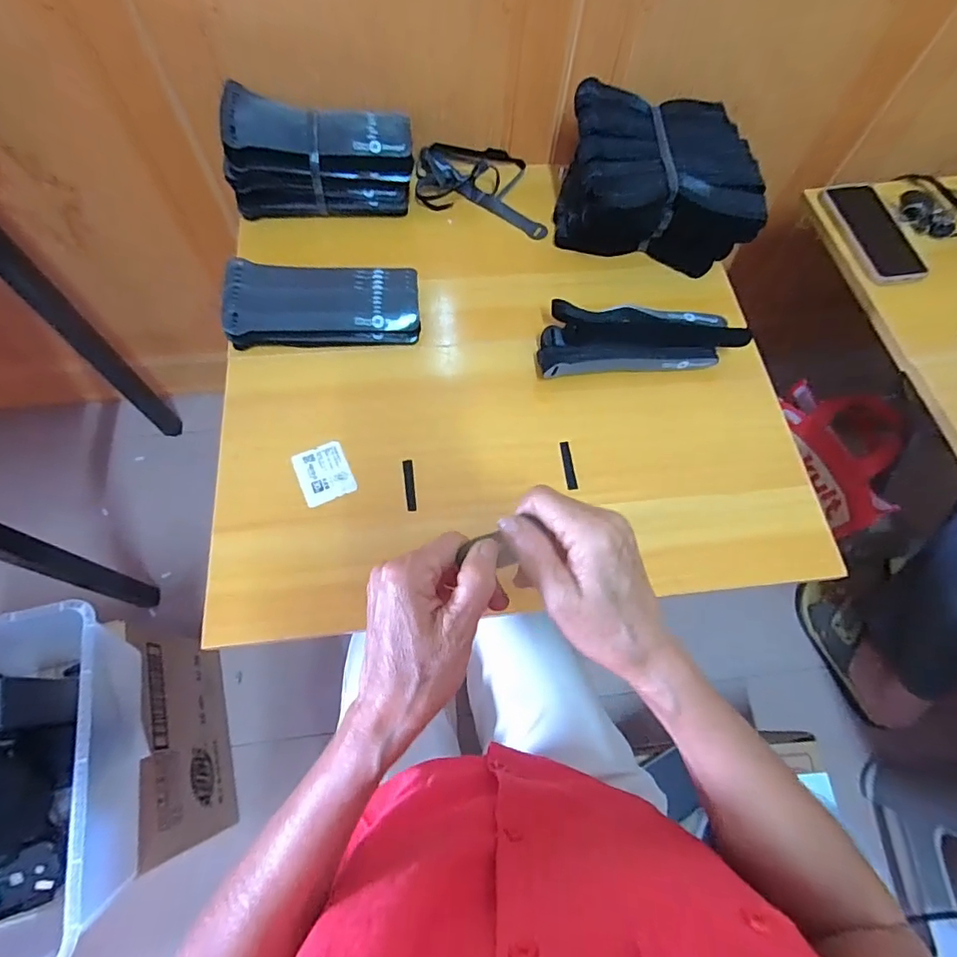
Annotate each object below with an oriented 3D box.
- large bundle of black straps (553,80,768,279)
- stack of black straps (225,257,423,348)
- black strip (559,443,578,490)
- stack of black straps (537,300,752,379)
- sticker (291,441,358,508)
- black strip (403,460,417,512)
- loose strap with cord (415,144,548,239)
[{"bbox_3d":[0.209,-0.352,0.613,0.213,0.115,0.167,3,67,-2],"label":"large bundle of black straps"},{"bbox_3d":[-0.166,-0.190,0.558,0.200,0.036,0.093,-2,67,-4],"label":"stack of black straps"},{"bbox_3d":[0.091,-0.013,0.523,0.010,0.005,0.054,-5,67,-5],"label":"black strip"},{"bbox_3d":[0.175,-0.154,0.566,0.219,0.044,0.074,-6,68,-6],"label":"stack of black straps"},{"bbox_3d":[-0.151,-0.006,0.502,0.049,0.004,0.059,-22,70,-12],"label":"sticker"},{"bbox_3d":[-0.067,0.006,0.503,0.009,0.004,0.054,-7,68,-6],"label":"black strip"},{"bbox_3d":[0.000,-0.368,0.652,0.150,0.034,0.141,-9,68,-7],"label":"loose strap with cord"}]

